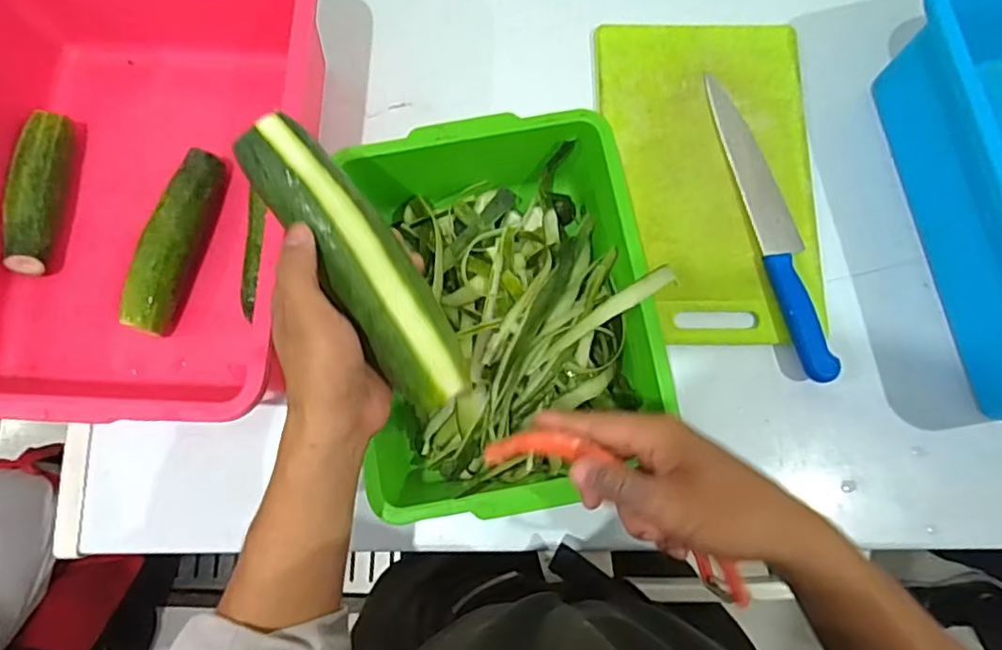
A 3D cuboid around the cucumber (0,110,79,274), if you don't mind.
[{"bbox_3d":[-0.420,-0.120,0.543,0.031,0.035,0.147,5,78,1],"label":"cucumber"}]

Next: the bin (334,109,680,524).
[{"bbox_3d":[0.002,-0.007,0.503,0.223,0.101,0.298,-8,78,-2],"label":"bin"}]

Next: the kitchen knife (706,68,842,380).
[{"bbox_3d":[0.257,-0.099,0.565,0.039,0.020,0.305,-13,78,-3],"label":"kitchen knife"}]

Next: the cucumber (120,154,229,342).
[{"bbox_3d":[-0.294,-0.075,0.544,0.038,0.043,0.169,15,78,3],"label":"cucumber"}]

